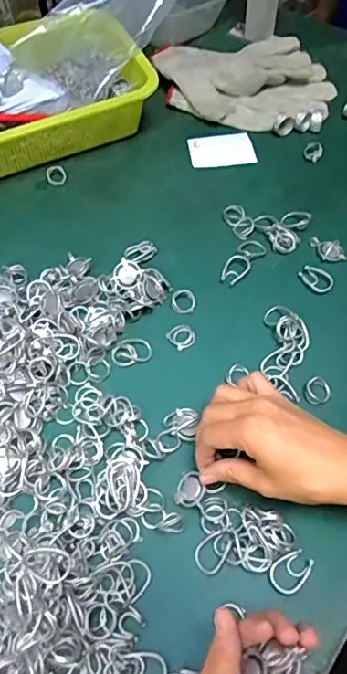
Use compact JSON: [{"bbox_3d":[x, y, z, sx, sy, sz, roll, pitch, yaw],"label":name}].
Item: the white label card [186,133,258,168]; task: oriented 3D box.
[{"bbox_3d":[0.057,-0.220,0.638,0.074,0.004,0.056,-8,59,-1],"label":"white label card"}]

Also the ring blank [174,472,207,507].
[{"bbox_3d":[0.011,0.118,0.411,0.023,0.004,0.024,-15,53,21],"label":"ring blank"}]

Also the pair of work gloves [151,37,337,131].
[{"bbox_3d":[0.093,-0.327,0.686,0.208,0.026,0.174,-9,58,-6],"label":"pair of work gloves"}]

